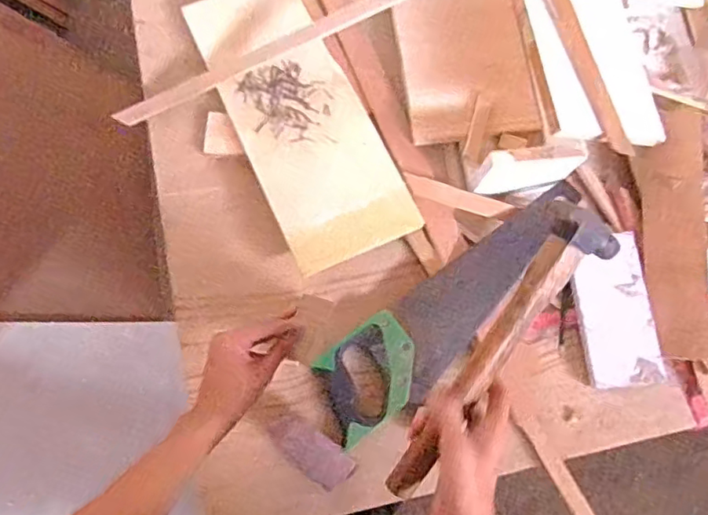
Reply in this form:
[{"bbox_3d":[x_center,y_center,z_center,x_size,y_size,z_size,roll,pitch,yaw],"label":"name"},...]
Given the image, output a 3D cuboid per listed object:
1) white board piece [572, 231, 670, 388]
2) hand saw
[{"bbox_3d":[0.350,0.071,0.740,0.091,0.027,0.193,-7,76,-4],"label":"white board piece"},{"bbox_3d":[0.139,0.065,0.717,0.415,0.033,0.114,-34,79,-10],"label":"hand saw"}]

